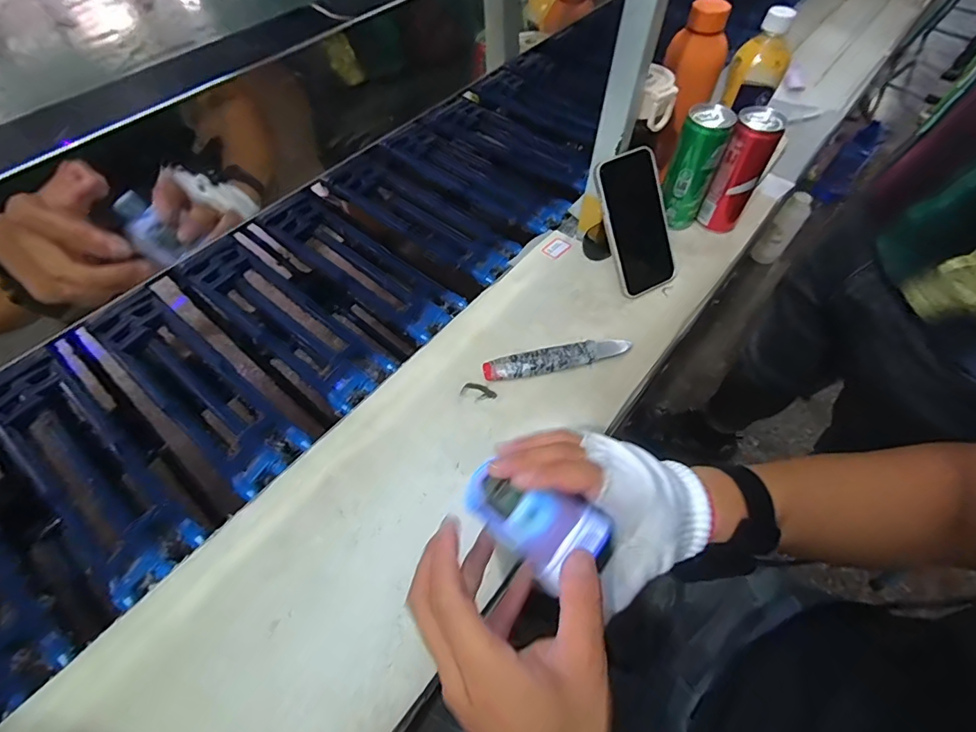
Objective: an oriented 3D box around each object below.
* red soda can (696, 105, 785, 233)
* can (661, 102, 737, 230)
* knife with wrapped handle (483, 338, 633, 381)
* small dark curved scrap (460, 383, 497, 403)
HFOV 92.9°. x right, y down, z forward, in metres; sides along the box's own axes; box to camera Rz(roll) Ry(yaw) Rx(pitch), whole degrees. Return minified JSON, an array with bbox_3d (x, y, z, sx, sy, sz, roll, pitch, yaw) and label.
[{"bbox_3d":[0.315,-0.239,0.588,0.055,0.150,0.051,1,58,-1],"label":"red soda can"},{"bbox_3d":[0.258,-0.245,0.590,0.060,0.146,0.051,20,59,11],"label":"can"},{"bbox_3d":[0.080,-0.009,0.519,0.169,0.015,0.029,-11,59,-9],"label":"knife with wrapped handle"},{"bbox_3d":[-0.010,0.029,0.505,0.037,0.004,0.020,21,60,11],"label":"small dark curved scrap"}]

